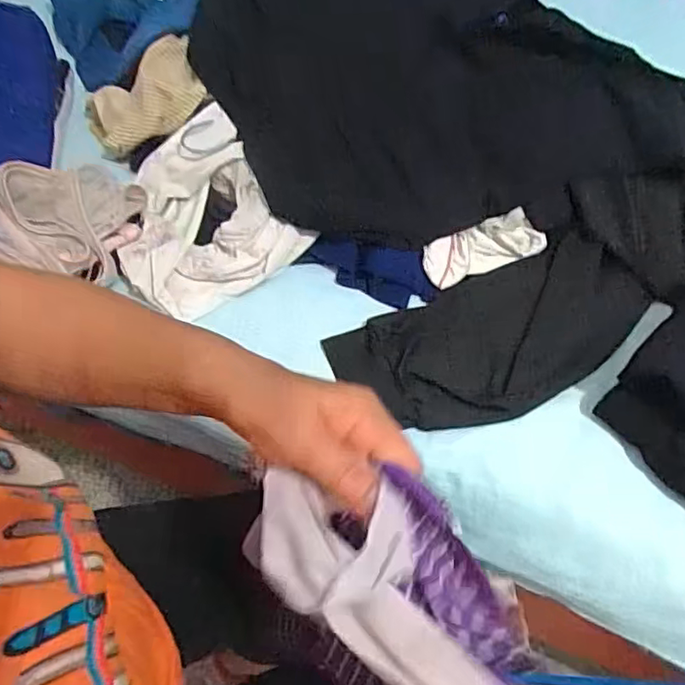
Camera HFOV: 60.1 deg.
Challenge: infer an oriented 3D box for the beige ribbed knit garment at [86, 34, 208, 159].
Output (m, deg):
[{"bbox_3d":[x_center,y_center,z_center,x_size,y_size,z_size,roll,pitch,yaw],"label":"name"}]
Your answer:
[{"bbox_3d":[-0.236,-0.284,0.702,0.148,0.031,0.126,-38,73,16],"label":"beige ribbed knit garment"}]

